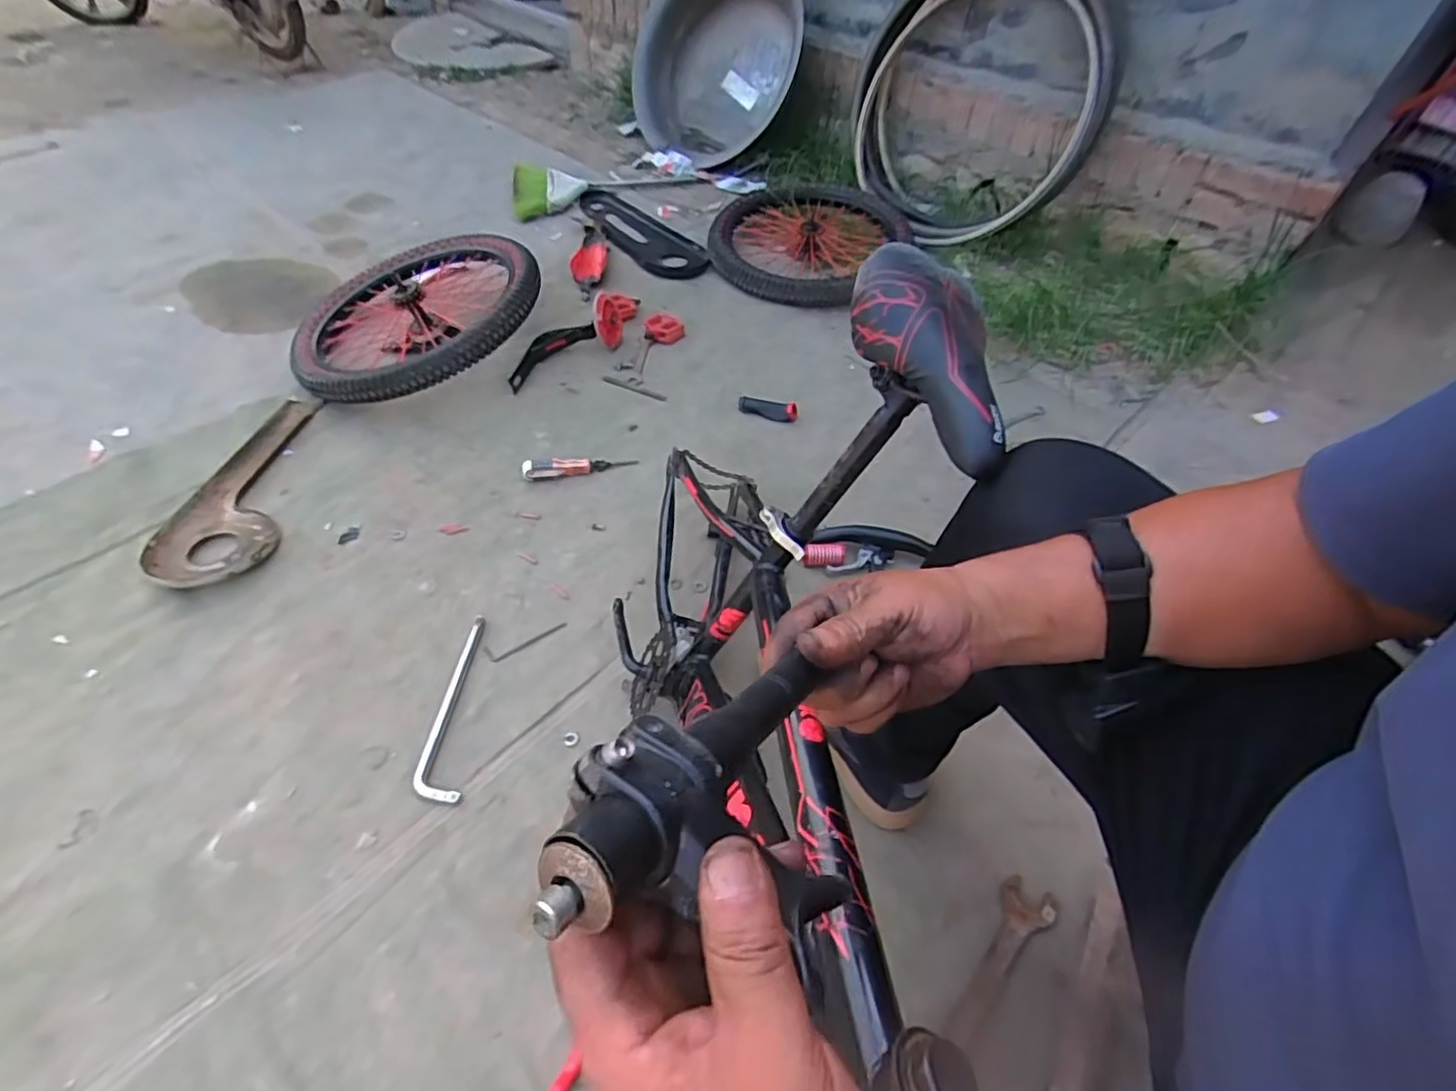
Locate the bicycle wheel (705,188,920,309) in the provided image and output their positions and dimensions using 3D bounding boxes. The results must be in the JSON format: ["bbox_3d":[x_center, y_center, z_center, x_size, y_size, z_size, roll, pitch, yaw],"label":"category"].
[{"bbox_3d":[0.177,-0.763,1.615,0.439,0.128,0.471,26,54,17],"label":"bicycle wheel"}]

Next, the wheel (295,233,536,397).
[{"bbox_3d":[-0.610,-0.448,1.279,0.445,0.075,0.470,-6,52,8],"label":"wheel"}]

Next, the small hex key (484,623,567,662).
[{"bbox_3d":[-0.281,0.130,0.904,0.111,0.010,0.024,-23,55,-23],"label":"small hex key"}]

